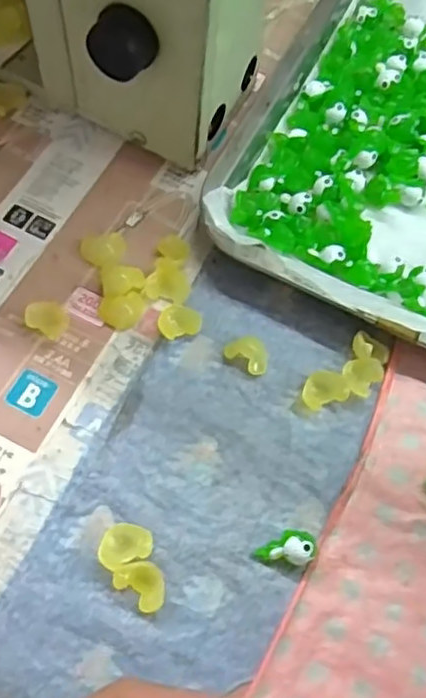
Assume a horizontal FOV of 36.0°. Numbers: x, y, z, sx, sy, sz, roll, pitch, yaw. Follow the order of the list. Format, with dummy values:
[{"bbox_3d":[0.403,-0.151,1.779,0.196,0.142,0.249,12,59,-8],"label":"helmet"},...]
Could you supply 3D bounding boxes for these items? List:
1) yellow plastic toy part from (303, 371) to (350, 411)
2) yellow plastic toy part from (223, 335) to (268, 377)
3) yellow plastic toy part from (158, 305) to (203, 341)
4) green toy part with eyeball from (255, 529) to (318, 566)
[{"bbox_3d":[0.056,0.021,0.330,0.023,0.010,0.017,-17,70,-9],"label":"yellow plastic toy part"},{"bbox_3d":[0.019,0.002,0.337,0.022,0.008,0.017,33,70,10],"label":"yellow plastic toy part"},{"bbox_3d":[-0.017,-0.014,0.341,0.022,0.009,0.016,-20,70,-10],"label":"yellow plastic toy part"},{"bbox_3d":[0.033,0.089,0.296,0.025,0.015,0.014,6,68,0],"label":"green toy part with eyeball"}]

